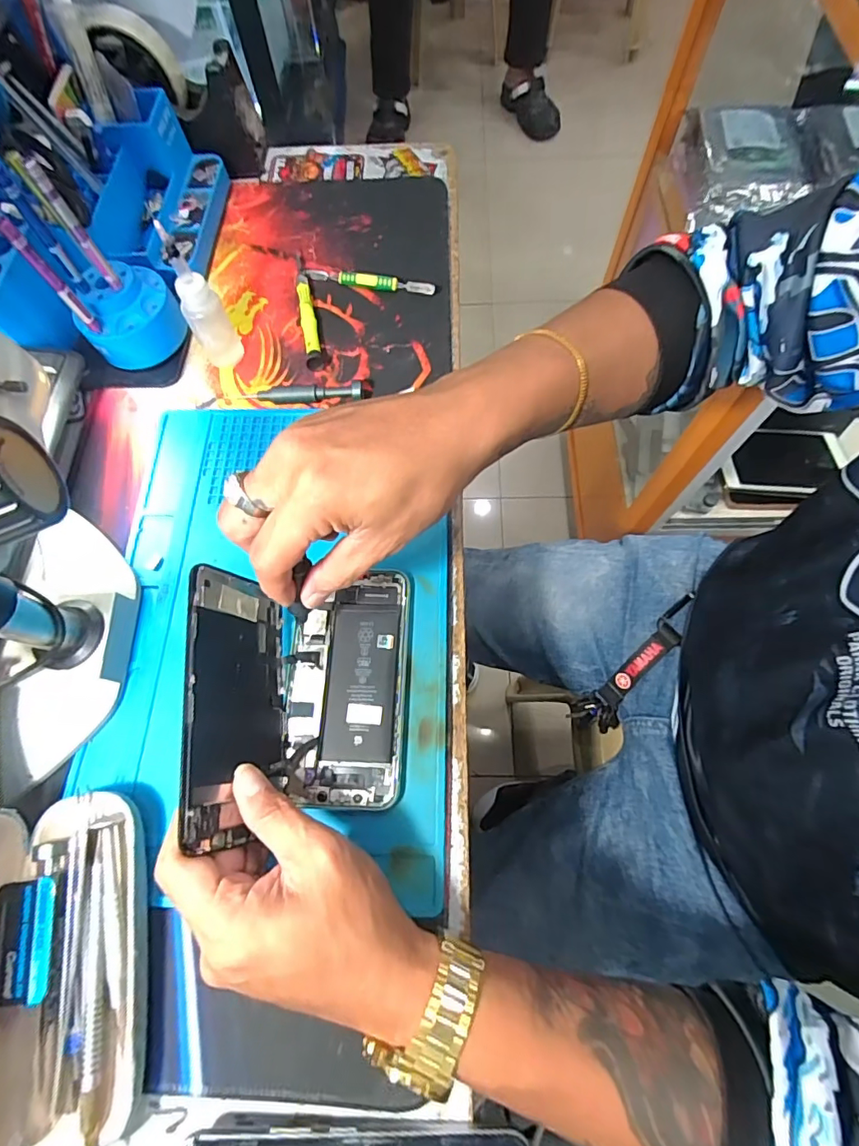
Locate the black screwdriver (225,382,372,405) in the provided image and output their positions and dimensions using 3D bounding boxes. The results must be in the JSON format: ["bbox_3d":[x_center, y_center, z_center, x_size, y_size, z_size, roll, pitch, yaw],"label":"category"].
[{"bbox_3d":[-0.105,-0.143,0.400,0.113,0.014,0.019,-2,70,0],"label":"black screwdriver"}]

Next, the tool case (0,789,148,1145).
[{"bbox_3d":[-0.195,0.199,0.248,0.083,0.066,0.156,-13,69,-3],"label":"tool case"}]

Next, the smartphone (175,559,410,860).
[{"bbox_3d":[-0.072,0.059,0.290,0.113,0.071,0.151,3,70,2],"label":"smartphone"}]

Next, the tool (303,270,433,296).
[{"bbox_3d":[-0.053,-0.256,0.439,0.117,0.012,0.014,14,71,6],"label":"tool"}]

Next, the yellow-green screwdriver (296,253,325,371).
[{"bbox_3d":[-0.107,-0.229,0.432,0.014,0.013,0.130,-12,70,-3],"label":"yellow-green screwdriver"}]

